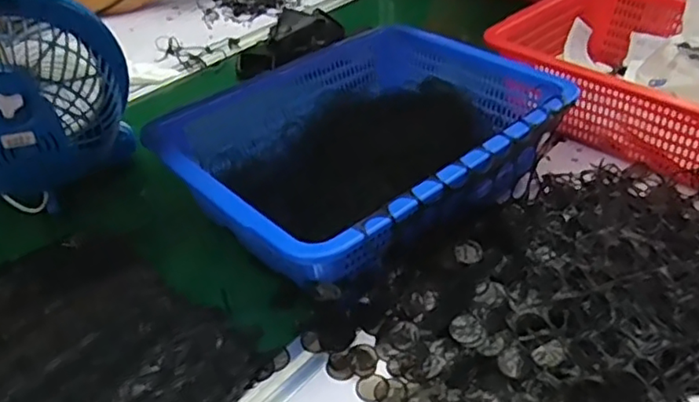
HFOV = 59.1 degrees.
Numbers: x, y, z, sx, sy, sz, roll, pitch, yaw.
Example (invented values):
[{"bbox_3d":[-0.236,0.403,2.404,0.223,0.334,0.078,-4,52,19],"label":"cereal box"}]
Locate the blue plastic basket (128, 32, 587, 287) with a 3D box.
[{"bbox_3d":[0.011,-0.054,0.679,0.377,0.120,0.307,-29,45,-31],"label":"blue plastic basket"}]

